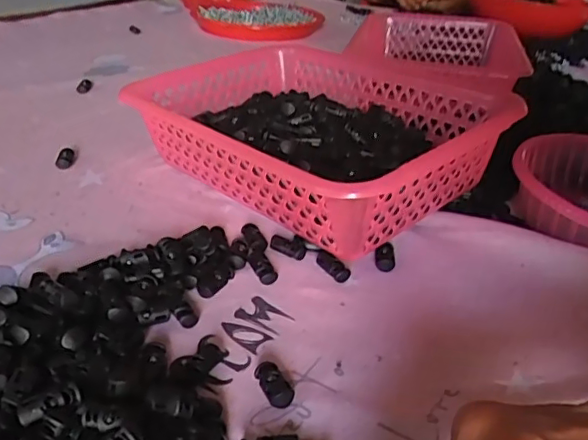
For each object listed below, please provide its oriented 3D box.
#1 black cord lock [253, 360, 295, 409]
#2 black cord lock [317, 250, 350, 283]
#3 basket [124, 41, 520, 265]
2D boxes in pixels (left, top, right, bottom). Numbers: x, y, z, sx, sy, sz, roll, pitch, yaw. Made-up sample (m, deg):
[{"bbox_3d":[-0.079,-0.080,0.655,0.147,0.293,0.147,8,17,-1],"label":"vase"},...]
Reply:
[{"bbox_3d":[-0.010,0.089,0.309,0.015,0.008,0.028,-10,32,-23],"label":"black cord lock"},{"bbox_3d":[0.028,0.034,0.414,0.011,0.010,0.031,-19,36,-34],"label":"black cord lock"},{"bbox_3d":[0.012,-0.071,0.511,0.215,0.101,0.297,-23,39,-39],"label":"basket"}]

